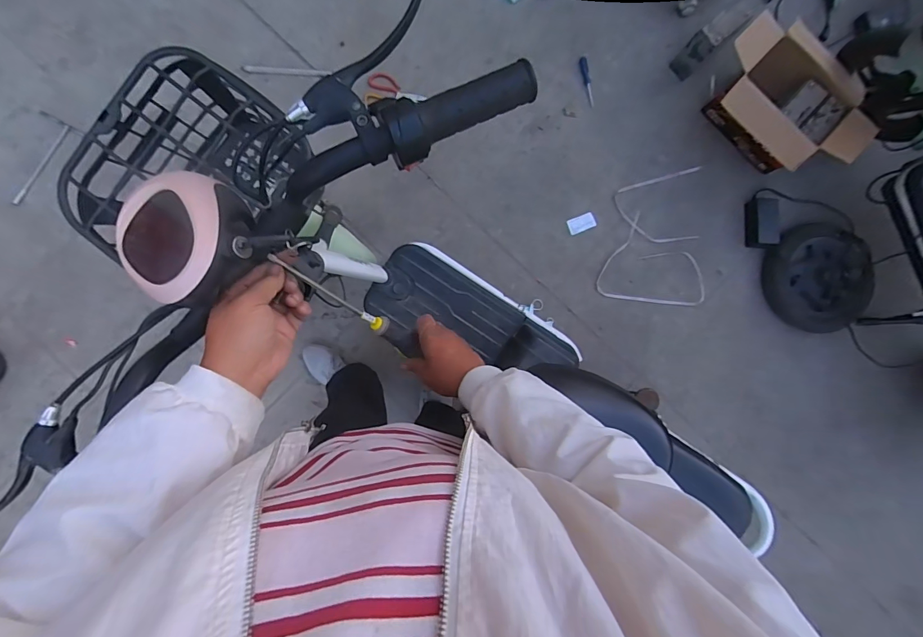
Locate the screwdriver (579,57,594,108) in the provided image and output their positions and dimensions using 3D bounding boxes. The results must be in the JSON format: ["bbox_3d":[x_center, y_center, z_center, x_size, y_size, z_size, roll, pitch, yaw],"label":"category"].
[{"bbox_3d":[0.434,-0.807,1.399,0.026,0.030,0.156,-18,88,-3],"label":"screwdriver"}]

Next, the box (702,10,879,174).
[{"bbox_3d":[1.025,-0.686,1.311,0.348,0.206,0.492,-41,91,-5],"label":"box"}]

